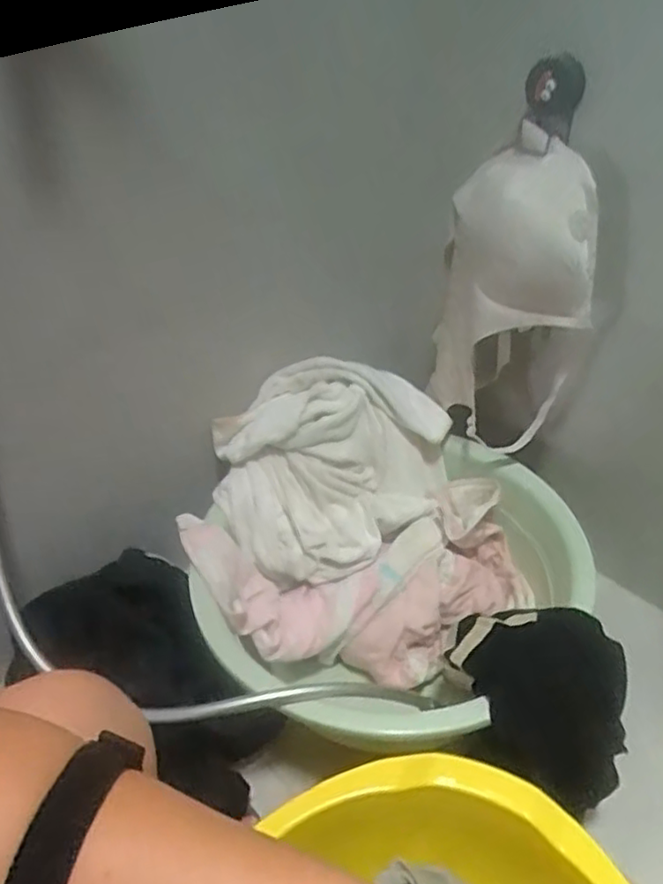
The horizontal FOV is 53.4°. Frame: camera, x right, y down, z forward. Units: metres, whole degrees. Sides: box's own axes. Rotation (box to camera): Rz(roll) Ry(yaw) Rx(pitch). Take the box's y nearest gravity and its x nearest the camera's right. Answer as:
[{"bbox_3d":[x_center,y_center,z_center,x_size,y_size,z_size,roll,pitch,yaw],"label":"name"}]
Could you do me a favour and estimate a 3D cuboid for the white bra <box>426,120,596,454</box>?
[{"bbox_3d":[0.224,-0.165,0.816,0.171,0.348,0.142,1,37,4],"label":"white bra"}]

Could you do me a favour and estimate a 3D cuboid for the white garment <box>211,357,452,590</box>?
[{"bbox_3d":[0.005,0.032,0.892,0.317,0.166,0.237,-5,37,-3],"label":"white garment"}]

